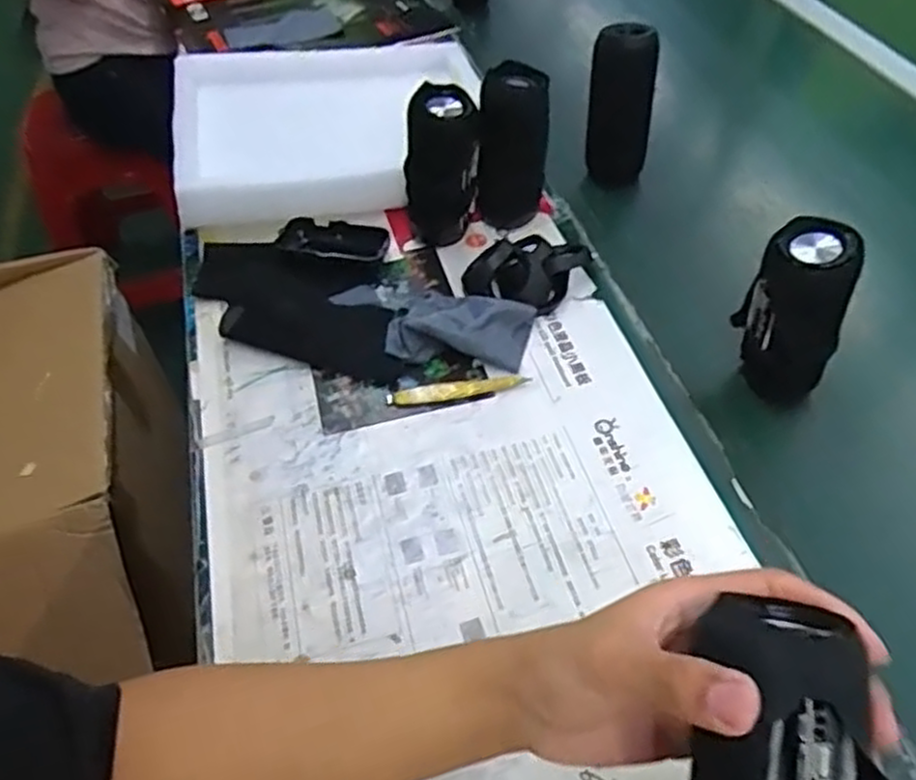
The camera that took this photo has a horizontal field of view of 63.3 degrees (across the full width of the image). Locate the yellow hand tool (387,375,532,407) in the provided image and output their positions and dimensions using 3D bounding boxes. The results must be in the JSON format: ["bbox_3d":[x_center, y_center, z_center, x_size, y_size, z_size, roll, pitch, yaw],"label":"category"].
[{"bbox_3d":[0.001,-0.001,0.622,0.118,0.007,0.018,-8,49,-4],"label":"yellow hand tool"}]

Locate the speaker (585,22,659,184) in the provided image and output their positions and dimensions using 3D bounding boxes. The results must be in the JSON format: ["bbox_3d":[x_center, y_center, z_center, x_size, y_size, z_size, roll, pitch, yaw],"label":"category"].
[{"bbox_3d":[0.175,-0.305,0.797,0.063,0.156,0.056,8,50,10],"label":"speaker"}]

